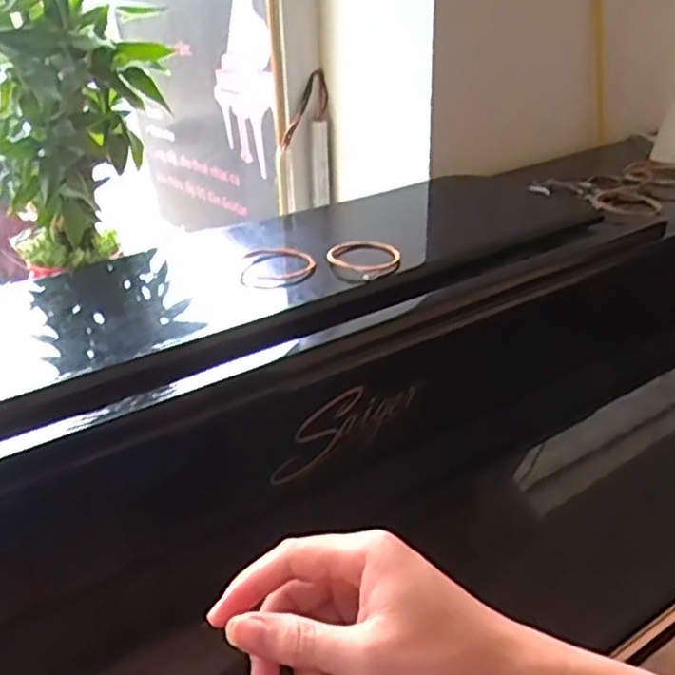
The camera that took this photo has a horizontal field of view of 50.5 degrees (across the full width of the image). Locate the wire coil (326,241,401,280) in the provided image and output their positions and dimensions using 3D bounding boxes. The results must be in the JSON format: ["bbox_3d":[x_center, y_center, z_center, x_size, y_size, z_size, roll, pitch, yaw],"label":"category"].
[{"bbox_3d":[0.022,-0.062,0.549,0.054,0.007,0.061,-19,34,-28],"label":"wire coil"}]

